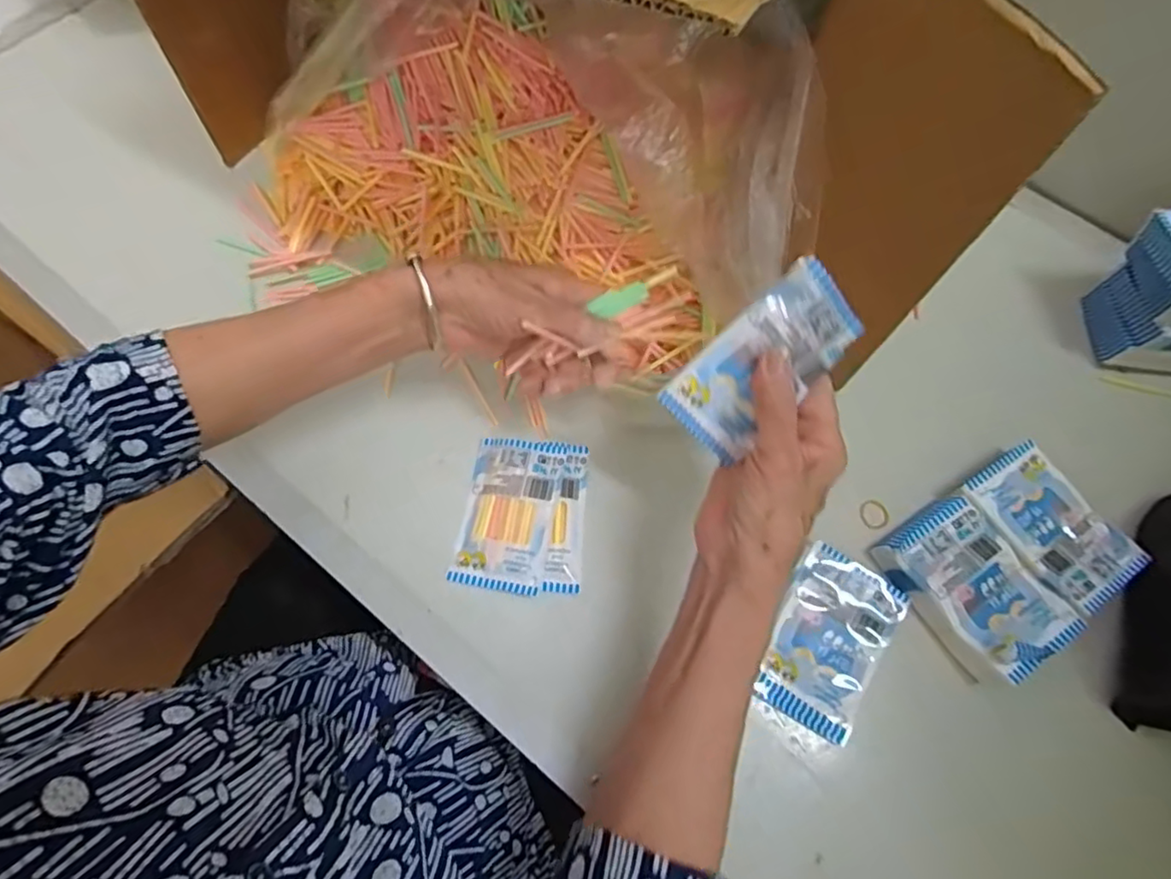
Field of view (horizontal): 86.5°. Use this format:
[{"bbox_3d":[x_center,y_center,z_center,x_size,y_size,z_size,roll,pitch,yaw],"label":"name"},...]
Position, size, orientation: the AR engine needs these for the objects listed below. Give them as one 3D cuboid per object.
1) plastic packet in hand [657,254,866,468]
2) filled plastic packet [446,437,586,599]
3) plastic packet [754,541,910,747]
[{"bbox_3d":[0.092,-0.037,0.328,0.057,0.016,0.105,45,117,-5],"label":"plastic packet in hand"},{"bbox_3d":[-0.043,0.052,0.431,0.085,0.017,0.102,5,69,0],"label":"filled plastic packet"},{"bbox_3d":[0.159,0.130,0.406,0.067,0.010,0.109,31,71,9],"label":"plastic packet"}]

